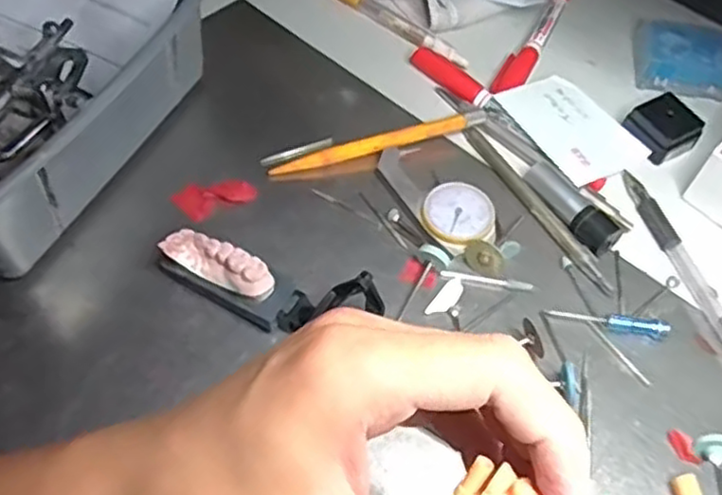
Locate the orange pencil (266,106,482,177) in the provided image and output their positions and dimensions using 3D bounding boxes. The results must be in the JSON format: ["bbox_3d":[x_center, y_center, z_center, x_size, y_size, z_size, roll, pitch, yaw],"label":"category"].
[{"bbox_3d":[0.012,-0.059,0.396,0.126,0.012,0.012,-14,59,-12],"label":"orange pencil"}]

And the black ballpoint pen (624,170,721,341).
[{"bbox_3d":[0.171,0.012,0.363,0.013,0.007,0.132,-12,59,-11],"label":"black ballpoint pen"}]

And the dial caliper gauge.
[{"bbox_3d":[0.042,-0.030,0.376,0.039,0.011,0.075,-23,61,-18],"label":"dial caliper gauge"}]

